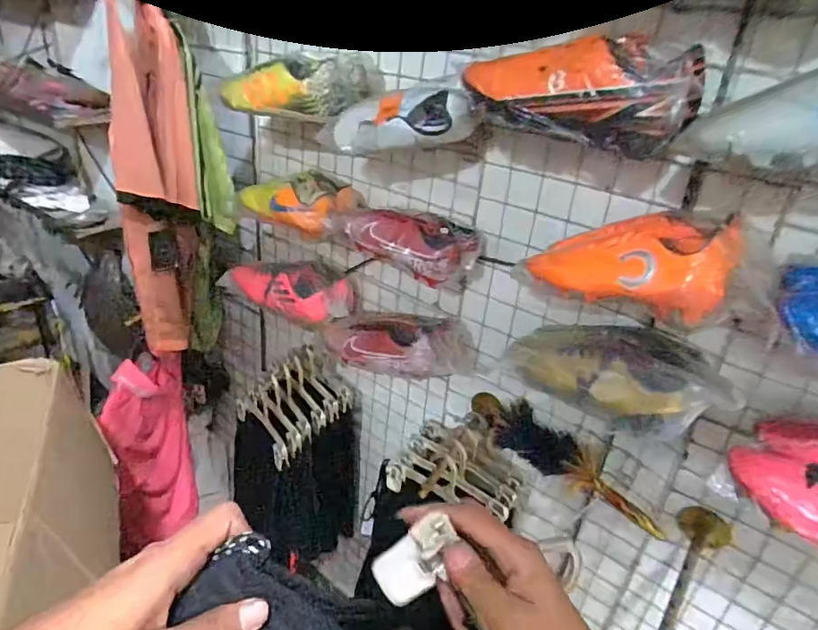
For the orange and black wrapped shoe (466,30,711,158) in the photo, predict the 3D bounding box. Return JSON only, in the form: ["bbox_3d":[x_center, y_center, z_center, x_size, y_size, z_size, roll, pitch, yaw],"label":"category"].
[{"bbox_3d":[0.207,-0.274,0.623,0.255,0.109,0.122,24,33,31],"label":"orange and black wrapped shoe"}]

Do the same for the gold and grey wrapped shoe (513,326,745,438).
[{"bbox_3d":[0.289,0.074,0.714,0.268,0.086,0.141,21,31,27],"label":"gold and grey wrapped shoe"}]

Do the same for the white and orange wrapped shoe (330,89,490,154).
[{"bbox_3d":[-0.008,-0.300,0.792,0.245,0.079,0.098,5,24,29],"label":"white and orange wrapped shoe"}]

